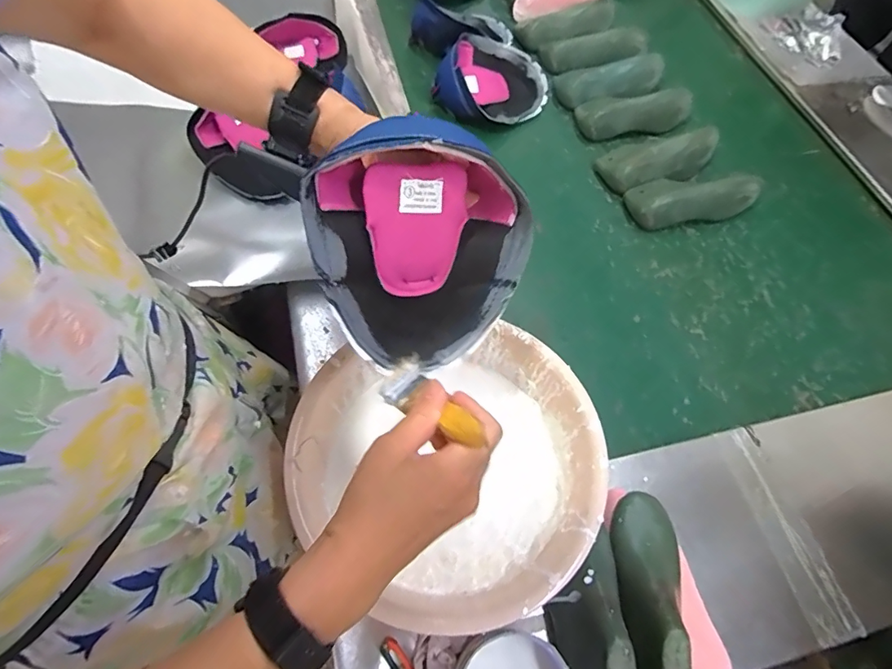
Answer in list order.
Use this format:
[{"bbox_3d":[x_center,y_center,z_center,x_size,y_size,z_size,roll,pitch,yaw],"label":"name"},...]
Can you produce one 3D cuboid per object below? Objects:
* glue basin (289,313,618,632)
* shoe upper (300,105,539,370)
[{"bbox_3d":[0.003,0.138,0.514,0.301,0.105,0.292,-10,63,-8],"label":"glue basin"},{"bbox_3d":[-0.022,-0.072,0.407,0.174,0.200,0.100,-32,32,-11],"label":"shoe upper"}]

